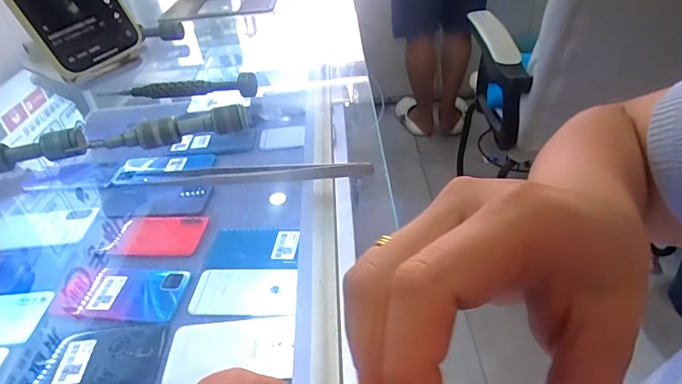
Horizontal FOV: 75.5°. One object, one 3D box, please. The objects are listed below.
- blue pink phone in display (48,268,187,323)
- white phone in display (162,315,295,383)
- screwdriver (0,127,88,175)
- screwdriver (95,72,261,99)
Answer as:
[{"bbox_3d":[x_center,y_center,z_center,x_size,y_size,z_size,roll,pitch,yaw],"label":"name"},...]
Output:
[{"bbox_3d":[-0.271,0.123,0.544,0.160,0.007,0.074,0,40,9],"label":"blue pink phone in display"},{"bbox_3d":[-0.117,0.166,0.465,0.135,0.010,0.069,-4,39,4],"label":"white phone in display"},{"bbox_3d":[-0.213,-0.019,0.265,0.108,0.016,0.013,-16,40,-11],"label":"screwdriver"},{"bbox_3d":[-0.121,-0.077,0.327,0.122,0.015,0.010,-1,40,8],"label":"screwdriver"}]

